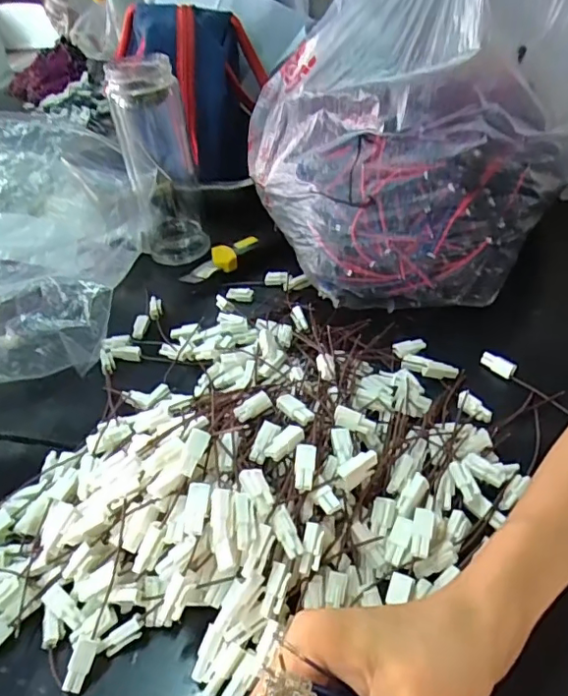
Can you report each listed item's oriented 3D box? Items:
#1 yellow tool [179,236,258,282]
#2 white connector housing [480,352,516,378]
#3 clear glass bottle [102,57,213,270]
[{"bbox_3d":[-0.061,-0.085,0.540,0.083,0.020,0.026,-26,44,-20],"label":"yellow tool"},{"bbox_3d":[0.158,0.011,0.408,0.006,0.010,0.026,-30,46,-24],"label":"white connector housing"},{"bbox_3d":[-0.125,-0.191,0.550,0.065,0.168,0.075,-10,41,-3],"label":"clear glass bottle"}]

